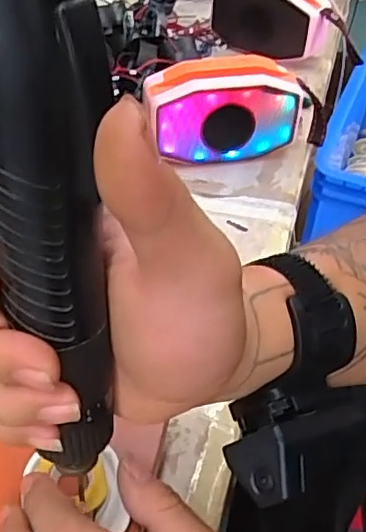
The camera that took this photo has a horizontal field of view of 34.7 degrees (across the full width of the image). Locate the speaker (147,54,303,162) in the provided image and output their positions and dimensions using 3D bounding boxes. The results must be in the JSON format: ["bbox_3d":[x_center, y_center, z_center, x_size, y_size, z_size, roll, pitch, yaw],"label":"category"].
[{"bbox_3d":[0.038,-0.150,0.562,0.144,0.083,0.049,-5,44,-9],"label":"speaker"}]

